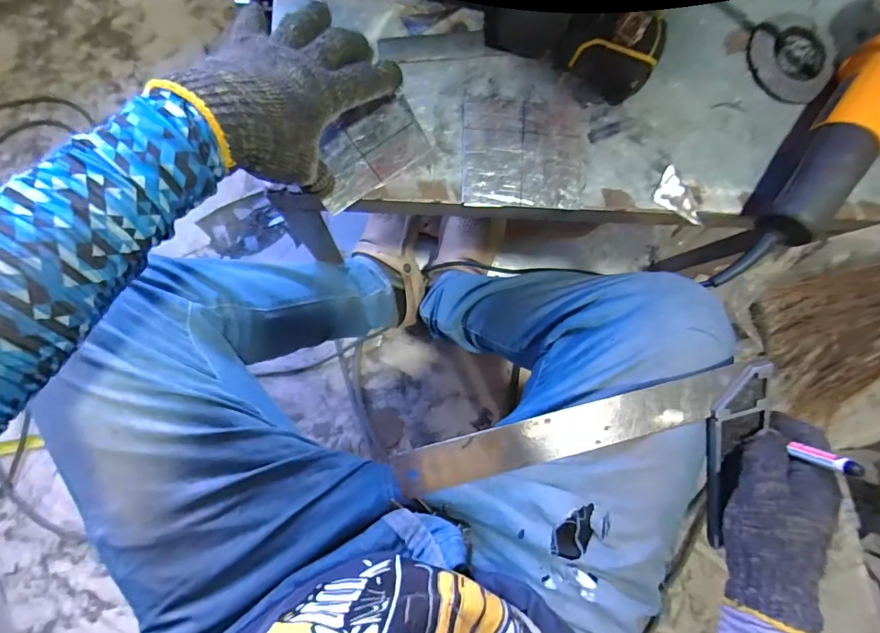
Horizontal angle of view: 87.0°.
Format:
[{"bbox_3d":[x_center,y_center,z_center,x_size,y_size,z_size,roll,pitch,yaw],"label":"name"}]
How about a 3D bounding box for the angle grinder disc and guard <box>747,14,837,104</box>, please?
[{"bbox_3d":[0.351,-0.258,0.463,0.086,0.019,0.086,-10,87,-6],"label":"angle grinder disc and guard"}]

